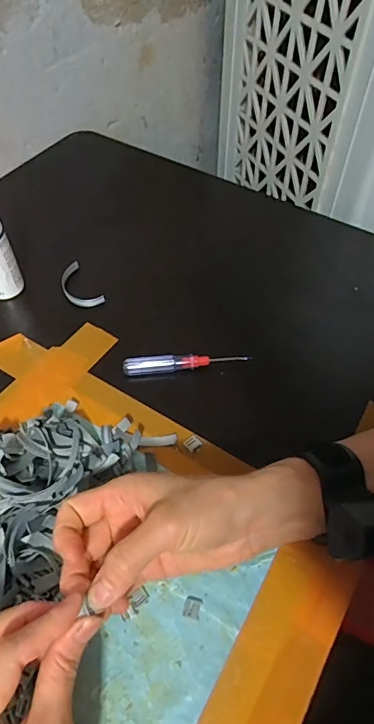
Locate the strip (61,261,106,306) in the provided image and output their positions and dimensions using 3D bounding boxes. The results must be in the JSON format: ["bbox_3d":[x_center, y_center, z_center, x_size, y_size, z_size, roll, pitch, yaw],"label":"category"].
[{"bbox_3d":[-0.120,-0.082,0.509,0.032,0.012,0.074,-28,58,-18],"label":"strip"}]

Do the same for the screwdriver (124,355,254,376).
[{"bbox_3d":[-0.001,0.001,0.441,0.117,0.014,0.014,-2,54,-1],"label":"screwdriver"}]

